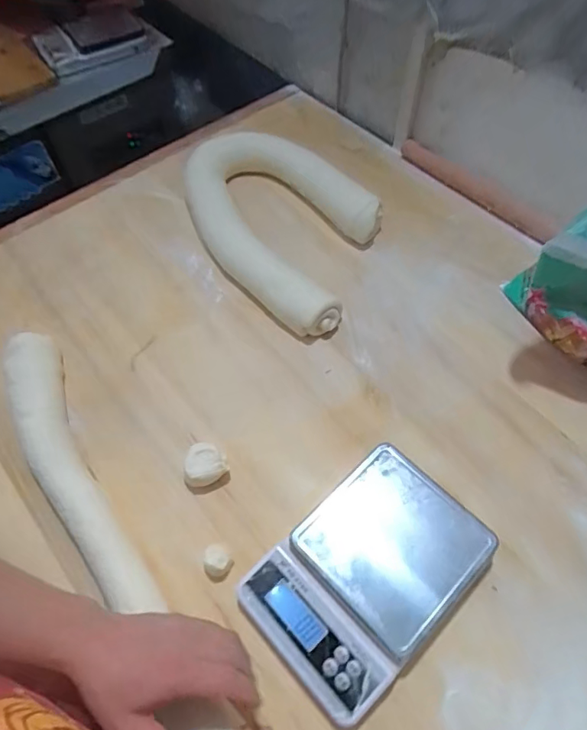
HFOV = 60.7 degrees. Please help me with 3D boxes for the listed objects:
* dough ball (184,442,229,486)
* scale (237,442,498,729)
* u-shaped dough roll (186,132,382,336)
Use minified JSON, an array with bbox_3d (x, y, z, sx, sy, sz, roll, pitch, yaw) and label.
[{"bbox_3d":[-0.097,0.110,0.554,0.048,0.037,0.039,-14,61,-4],"label":"dough ball"},{"bbox_3d":[0.071,0.200,0.488,0.218,0.040,0.148,-40,66,-18],"label":"scale"},{"bbox_3d":[-0.010,-0.216,0.727,0.240,0.063,0.386,-23,62,-9],"label":"u-shaped dough roll"}]

